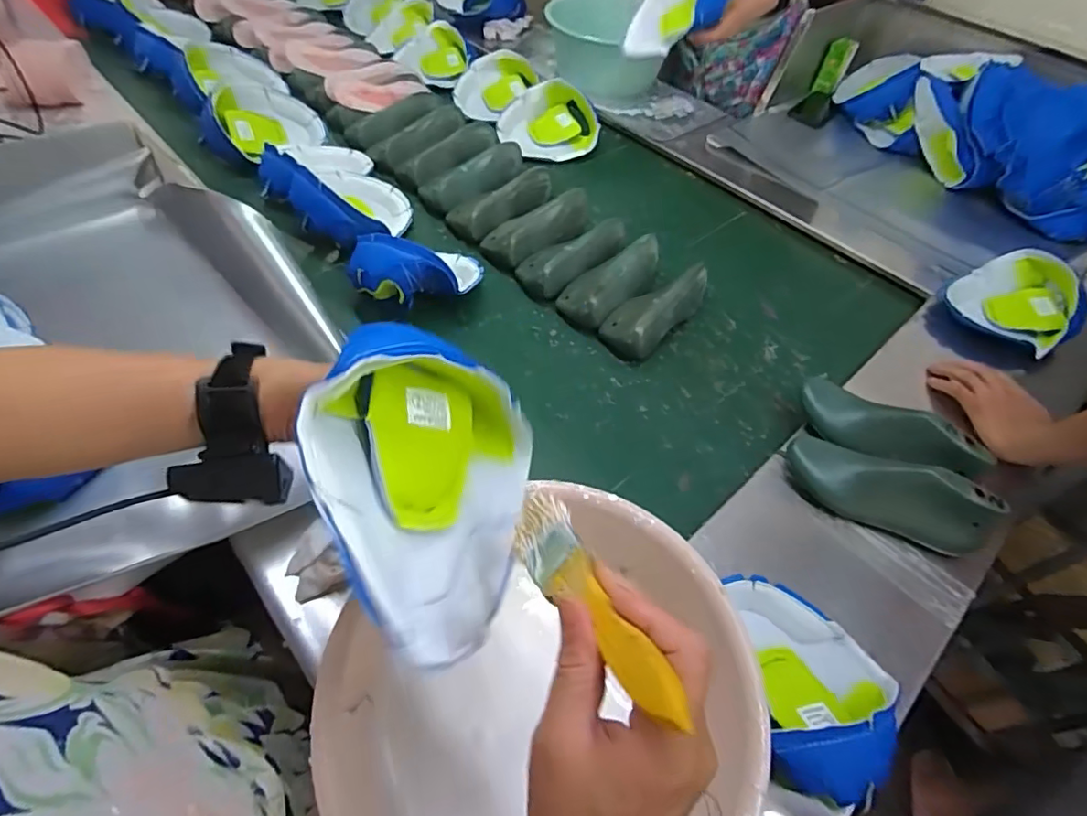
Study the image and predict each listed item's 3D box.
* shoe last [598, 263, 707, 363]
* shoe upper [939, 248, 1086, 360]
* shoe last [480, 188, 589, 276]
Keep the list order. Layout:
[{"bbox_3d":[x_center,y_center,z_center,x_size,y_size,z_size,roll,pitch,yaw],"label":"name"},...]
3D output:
[{"bbox_3d":[0.172,-0.156,0.818,0.085,0.058,0.194,37,59,20],"label":"shoe last"},{"bbox_3d":[0.743,-0.170,0.847,0.161,0.073,0.171,-30,62,-24],"label":"shoe upper"},{"bbox_3d":[-0.001,-0.318,0.935,0.212,0.058,0.092,-34,63,-26],"label":"shoe last"}]

